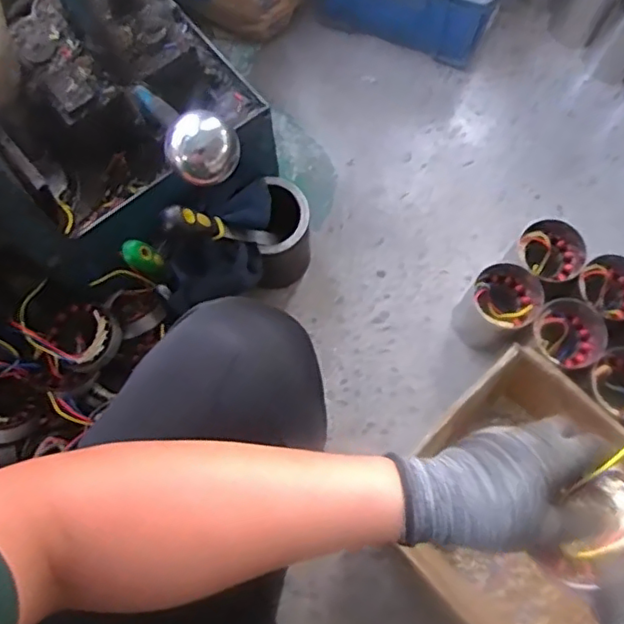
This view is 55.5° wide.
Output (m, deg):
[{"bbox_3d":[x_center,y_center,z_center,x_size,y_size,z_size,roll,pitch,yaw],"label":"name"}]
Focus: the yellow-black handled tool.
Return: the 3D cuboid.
[{"bbox_3d":[-0.107,-0.100,0.725,0.028,0.239,0.022,-44,75,15],"label":"yellow-black handled tool"}]

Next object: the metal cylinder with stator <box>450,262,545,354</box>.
[{"bbox_3d":[0.267,-0.004,0.863,0.092,0.111,0.099,0,73,1],"label":"metal cylinder with stator"}]

